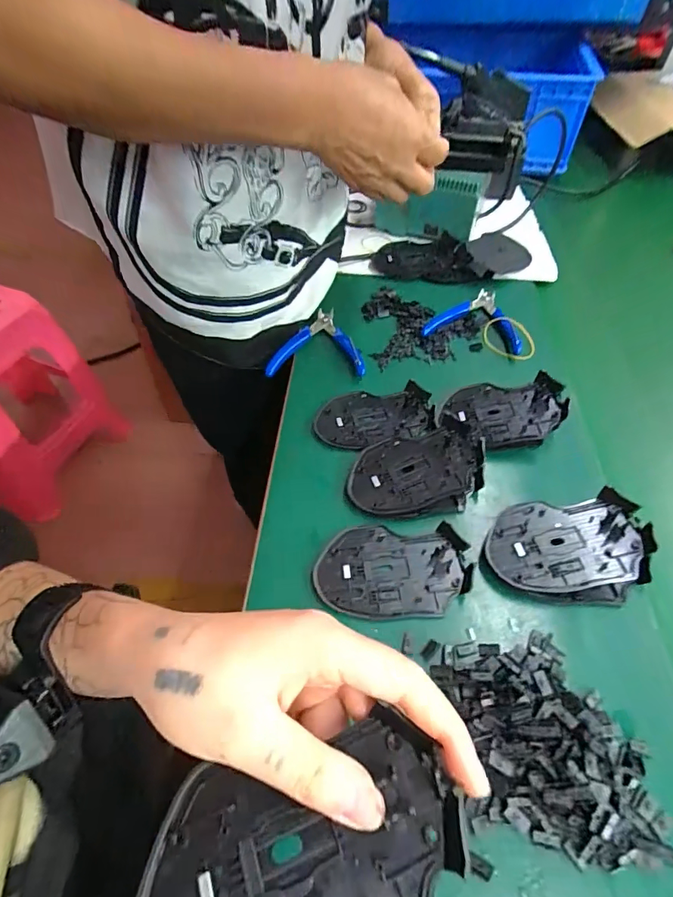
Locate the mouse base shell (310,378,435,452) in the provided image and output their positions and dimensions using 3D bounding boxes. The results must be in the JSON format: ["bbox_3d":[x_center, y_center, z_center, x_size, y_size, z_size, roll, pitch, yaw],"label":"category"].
[{"bbox_3d":[0.037,-0.032,0.444,0.114,0.011,0.071,-6,52,-2],"label":"mouse base shell"}]

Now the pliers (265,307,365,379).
[{"bbox_3d":[-0.021,-0.122,0.517,0.105,0.018,0.105,1,52,3],"label":"pliers"}]

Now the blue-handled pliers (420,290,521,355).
[{"bbox_3d":[0.170,-0.161,0.541,0.109,0.012,0.114,15,54,14],"label":"blue-handled pliers"}]

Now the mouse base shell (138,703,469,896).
[{"bbox_3d":[-0.012,0.146,0.162,0.114,0.014,0.067,-13,53,-7],"label":"mouse base shell"}]

